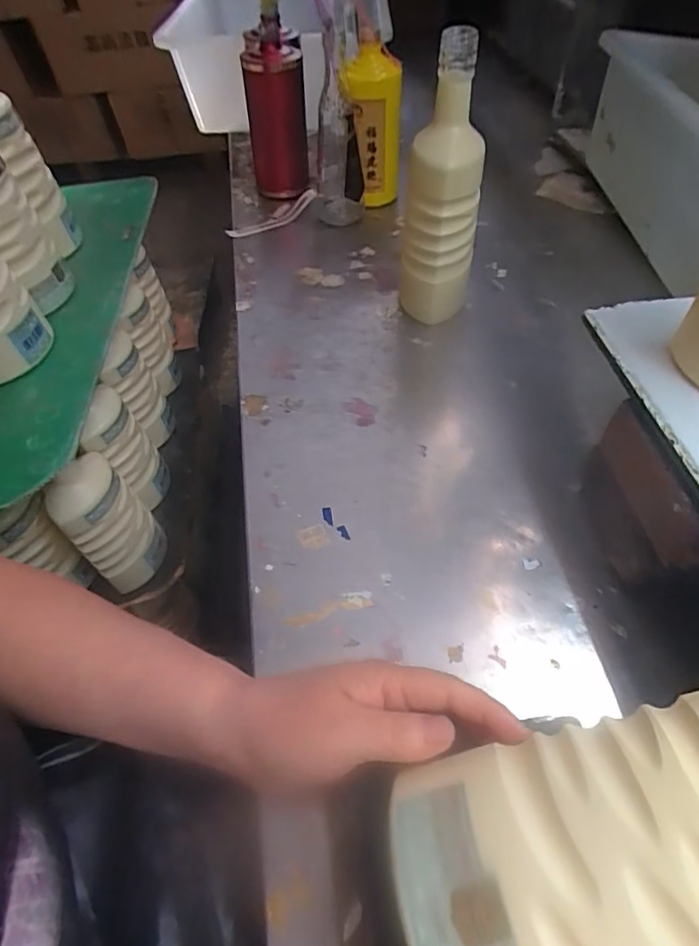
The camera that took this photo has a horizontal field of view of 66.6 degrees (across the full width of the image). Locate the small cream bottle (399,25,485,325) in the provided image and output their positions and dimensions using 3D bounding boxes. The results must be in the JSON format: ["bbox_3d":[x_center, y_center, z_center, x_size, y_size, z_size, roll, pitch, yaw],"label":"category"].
[{"bbox_3d":[0.092,-0.265,0.532,0.073,0.251,0.079,7,53,8],"label":"small cream bottle"}]

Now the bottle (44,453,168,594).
[{"bbox_3d":[-0.279,0.061,0.629,0.084,0.179,0.085,-3,54,4],"label":"bottle"}]

